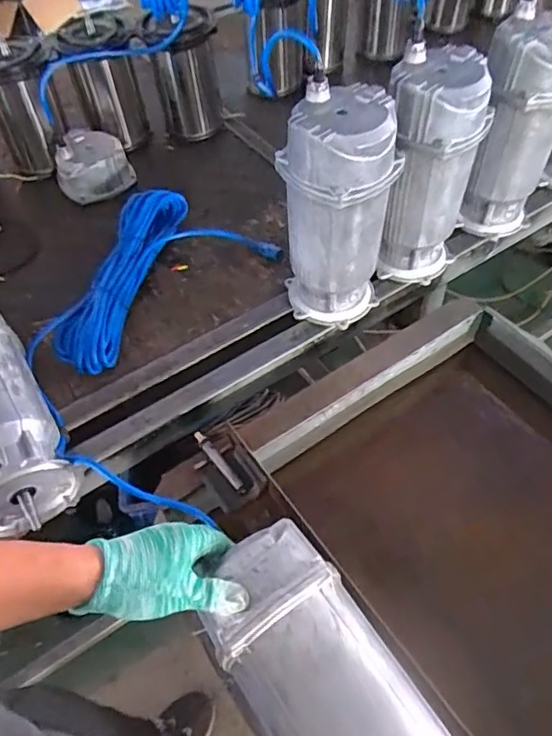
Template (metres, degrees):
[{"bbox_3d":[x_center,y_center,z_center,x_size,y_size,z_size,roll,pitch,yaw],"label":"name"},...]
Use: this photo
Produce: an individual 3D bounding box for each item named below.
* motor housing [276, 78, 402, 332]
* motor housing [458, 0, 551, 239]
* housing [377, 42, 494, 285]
[{"bbox_3d":[0.078,-0.192,0.739,0.140,0.302,0.121,7,54,7],"label":"motor housing"},{"bbox_3d":[0.357,-0.346,0.840,0.130,0.297,0.110,15,55,13],"label":"motor housing"},{"bbox_3d":[0.205,-0.266,0.784,0.125,0.294,0.116,7,54,7],"label":"housing"}]

